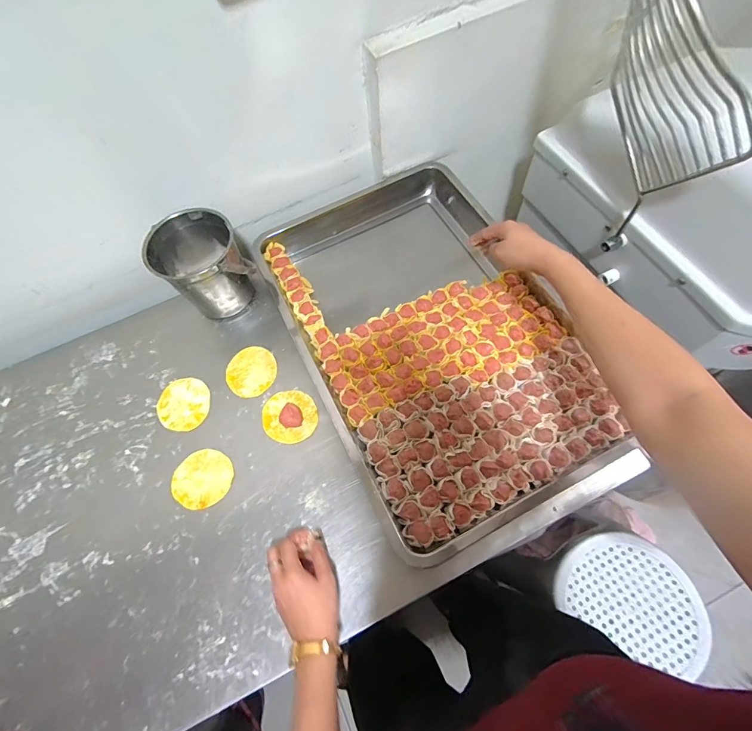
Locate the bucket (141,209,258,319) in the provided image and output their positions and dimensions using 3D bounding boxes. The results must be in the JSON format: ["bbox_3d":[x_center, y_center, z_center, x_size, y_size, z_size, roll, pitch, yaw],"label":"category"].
[{"bbox_3d":[-0.280,-0.161,0.635,0.130,0.140,0.118,-22,66,-7],"label":"bucket"}]

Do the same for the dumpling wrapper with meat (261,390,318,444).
[{"bbox_3d":[-0.133,0.073,0.580,0.088,0.026,0.080,-1,66,3],"label":"dumpling wrapper with meat"}]

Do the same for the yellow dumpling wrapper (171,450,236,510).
[{"bbox_3d":[-0.251,0.164,0.556,0.087,0.004,0.080,-1,66,3],"label":"yellow dumpling wrapper"}]

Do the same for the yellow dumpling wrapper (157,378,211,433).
[{"bbox_3d":[-0.305,0.061,0.608,0.083,0.004,0.084,-1,66,3],"label":"yellow dumpling wrapper"}]

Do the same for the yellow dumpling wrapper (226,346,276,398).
[{"bbox_3d":[-0.203,0.009,0.624,0.079,0.004,0.086,-1,66,3],"label":"yellow dumpling wrapper"}]

